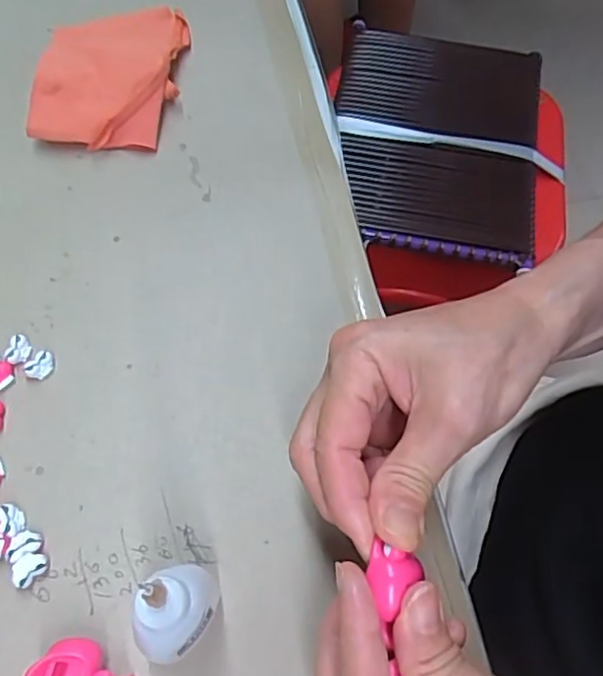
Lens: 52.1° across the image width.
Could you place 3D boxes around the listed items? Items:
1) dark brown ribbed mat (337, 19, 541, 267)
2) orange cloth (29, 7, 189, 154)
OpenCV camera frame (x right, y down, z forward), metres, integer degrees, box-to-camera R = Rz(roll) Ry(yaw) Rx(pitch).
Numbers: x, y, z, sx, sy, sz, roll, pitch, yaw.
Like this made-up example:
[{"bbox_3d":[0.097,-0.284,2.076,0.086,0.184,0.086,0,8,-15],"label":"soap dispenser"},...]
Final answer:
[{"bbox_3d":[0.149,-0.225,0.685,0.222,0.026,0.298,11,62,5],"label":"dark brown ribbed mat"},{"bbox_3d":[-0.116,-0.166,0.382,0.077,0.024,0.113,2,62,0],"label":"orange cloth"}]

